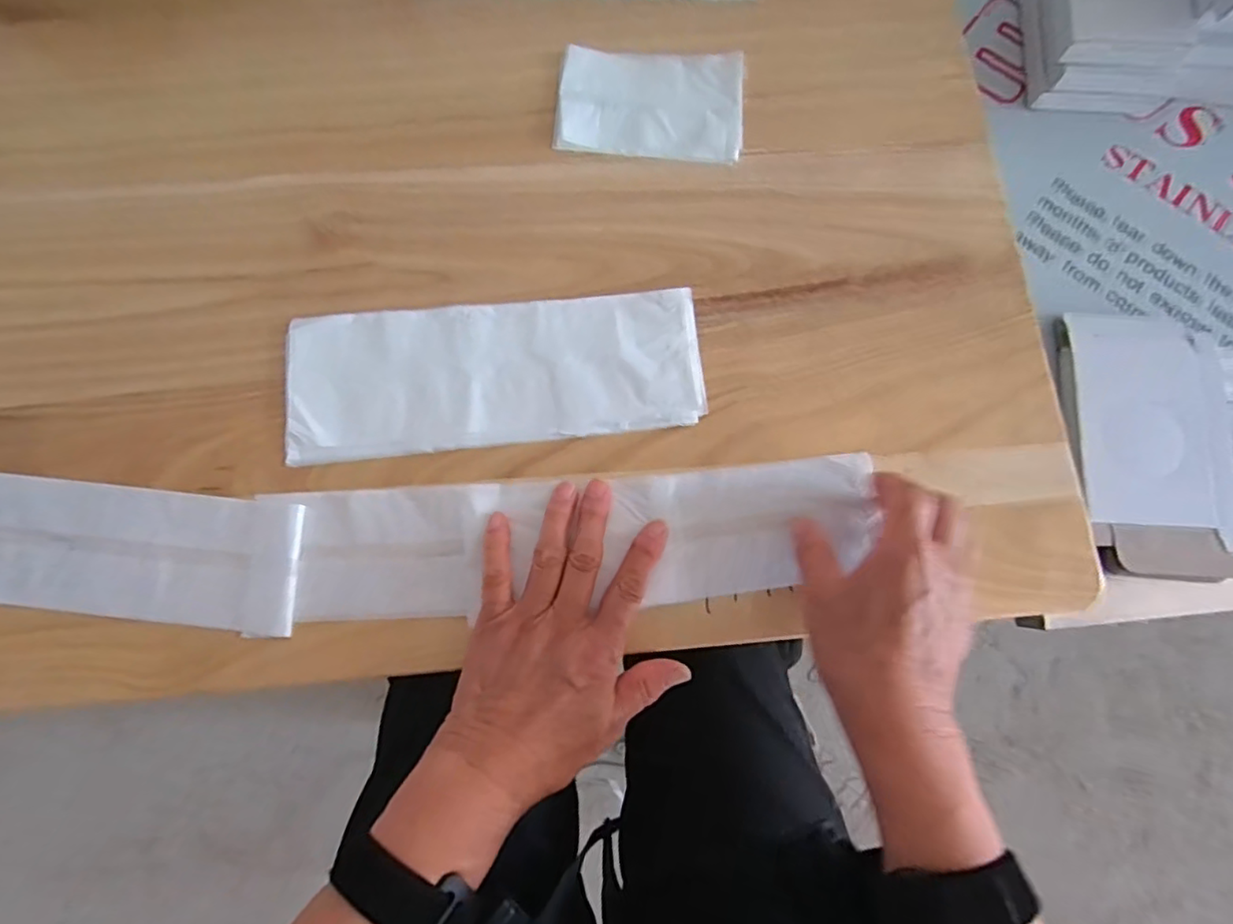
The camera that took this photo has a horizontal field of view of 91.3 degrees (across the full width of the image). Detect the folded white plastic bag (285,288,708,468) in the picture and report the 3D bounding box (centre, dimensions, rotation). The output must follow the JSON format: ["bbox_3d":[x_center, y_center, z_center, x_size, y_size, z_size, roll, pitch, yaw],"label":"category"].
[{"bbox_3d":[-0.074,-0.057,0.377,0.251,0.007,0.093,-6,79,-1],"label":"folded white plastic bag"}]

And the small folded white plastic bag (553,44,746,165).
[{"bbox_3d":[0.024,-0.250,0.419,0.127,0.005,0.082,4,79,1],"label":"small folded white plastic bag"}]

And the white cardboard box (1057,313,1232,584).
[{"bbox_3d":[0.371,-0.014,0.419,0.106,0.021,0.185,-2,79,-1],"label":"white cardboard box"}]

